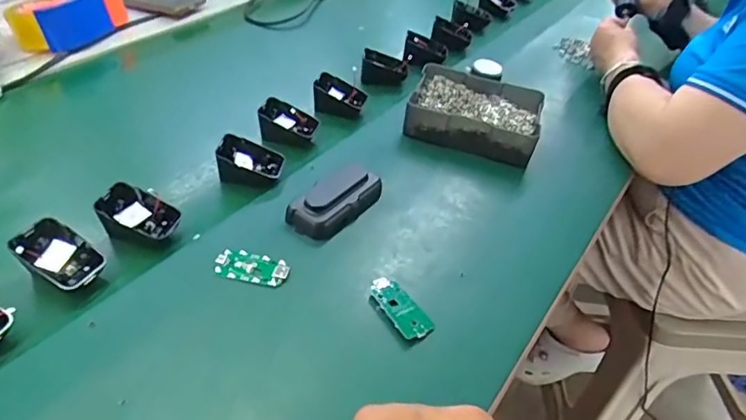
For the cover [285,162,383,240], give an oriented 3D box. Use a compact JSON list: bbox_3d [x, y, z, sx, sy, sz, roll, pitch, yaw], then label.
[{"bbox_3d":[-0.036,-0.016,0.538,0.059,0.022,0.110,26,45,22],"label":"cover"}]

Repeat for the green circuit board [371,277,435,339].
[{"bbox_3d":[0.023,0.084,0.454,0.029,0.010,0.063,-23,49,-28],"label":"green circuit board"}]

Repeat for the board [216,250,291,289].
[{"bbox_3d":[-0.107,0.051,0.469,0.063,0.004,0.031,12,42,7],"label":"board"}]

